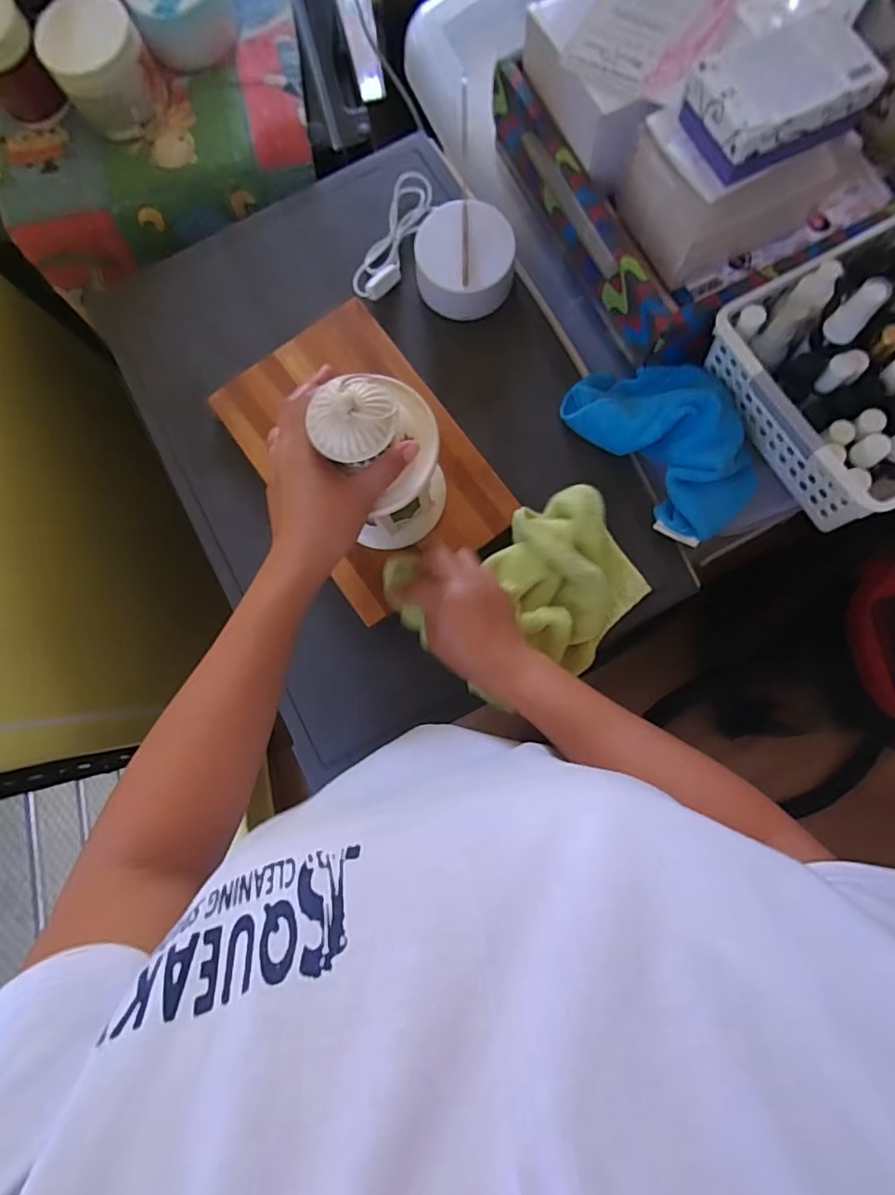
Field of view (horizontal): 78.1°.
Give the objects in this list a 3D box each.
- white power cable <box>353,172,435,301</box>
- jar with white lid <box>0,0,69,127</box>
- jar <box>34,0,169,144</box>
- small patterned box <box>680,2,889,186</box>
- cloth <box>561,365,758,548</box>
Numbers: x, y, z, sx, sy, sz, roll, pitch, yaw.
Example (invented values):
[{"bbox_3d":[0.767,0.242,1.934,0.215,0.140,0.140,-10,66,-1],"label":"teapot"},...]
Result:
[{"bbox_3d":[-0.052,-0.363,0.554,0.045,0.024,0.149,24,84,5],"label":"white power cable"},{"bbox_3d":[-0.430,-0.528,0.543,0.072,0.078,0.082,-31,82,-2],"label":"jar with white lid"},{"bbox_3d":[-0.340,-0.527,0.544,0.094,0.071,0.090,-26,82,-1],"label":"jar"},{"bbox_3d":[0.235,-0.357,0.392,0.109,0.034,0.079,-21,82,0],"label":"small patterned box"},{"bbox_3d":[0.206,-0.149,0.494,0.126,0.046,0.185,-36,83,-2],"label":"cloth"}]

